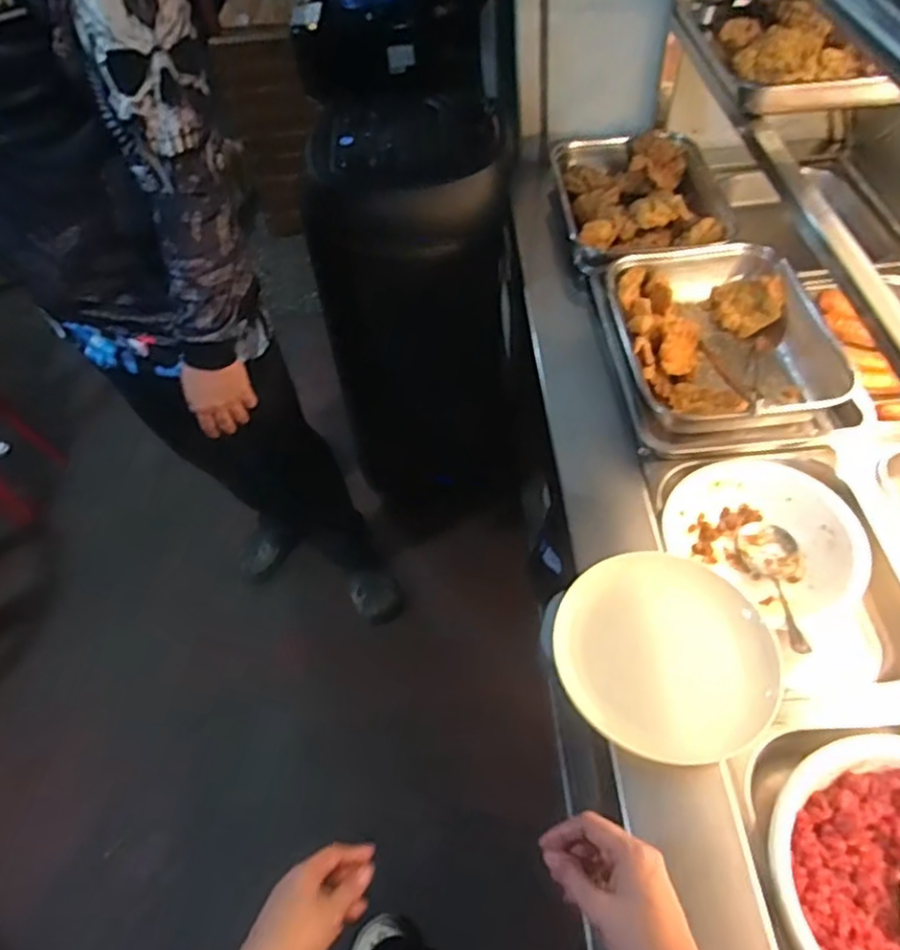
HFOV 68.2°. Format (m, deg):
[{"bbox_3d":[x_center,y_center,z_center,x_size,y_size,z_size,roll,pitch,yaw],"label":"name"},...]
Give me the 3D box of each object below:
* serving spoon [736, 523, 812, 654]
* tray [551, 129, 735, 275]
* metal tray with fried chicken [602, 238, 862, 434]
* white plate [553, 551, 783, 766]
[{"bbox_3d":[0.382,0.133,0.767,0.069,0.034,0.233,6,29,11],"label":"serving spoon"},{"bbox_3d":[0.336,-0.489,1.162,0.284,0.076,0.348,-2,53,4],"label":"tray"},{"bbox_3d":[0.380,-0.206,0.963,0.270,0.080,0.375,-5,53,2],"label":"metal tray with fried chicken"},{"bbox_3d":[0.220,0.181,0.693,0.206,0.047,0.211,-3,53,4],"label":"white plate"}]

